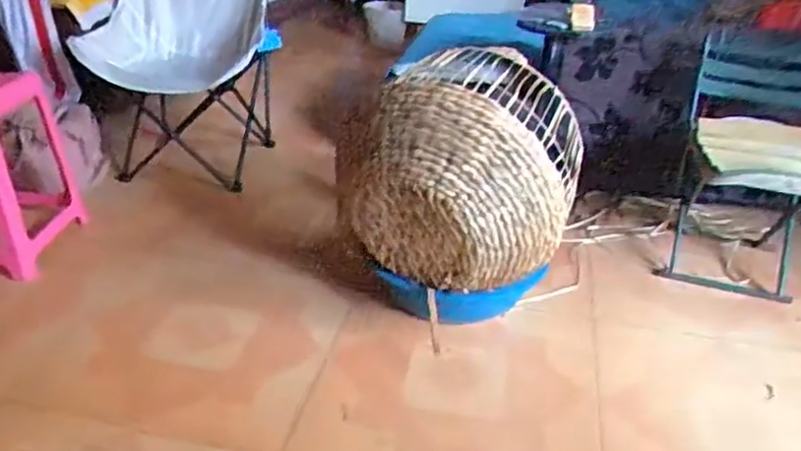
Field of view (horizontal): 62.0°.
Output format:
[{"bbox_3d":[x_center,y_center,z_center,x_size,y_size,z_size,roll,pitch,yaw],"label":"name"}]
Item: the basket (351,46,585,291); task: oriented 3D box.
[{"bbox_3d":[0.169,-0.120,1.489,0.421,0.436,0.358,14,32,19],"label":"basket"}]

